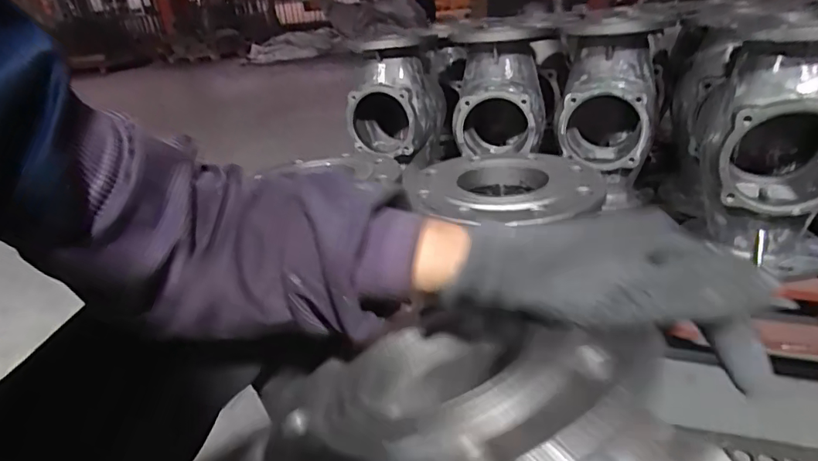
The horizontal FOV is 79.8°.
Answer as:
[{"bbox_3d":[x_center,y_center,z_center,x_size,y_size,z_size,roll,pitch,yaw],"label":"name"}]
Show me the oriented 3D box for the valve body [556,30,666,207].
[{"bbox_3d":[0.409,-0.257,0.999,0.166,0.210,0.174,6,28,23],"label":"valve body"}]

